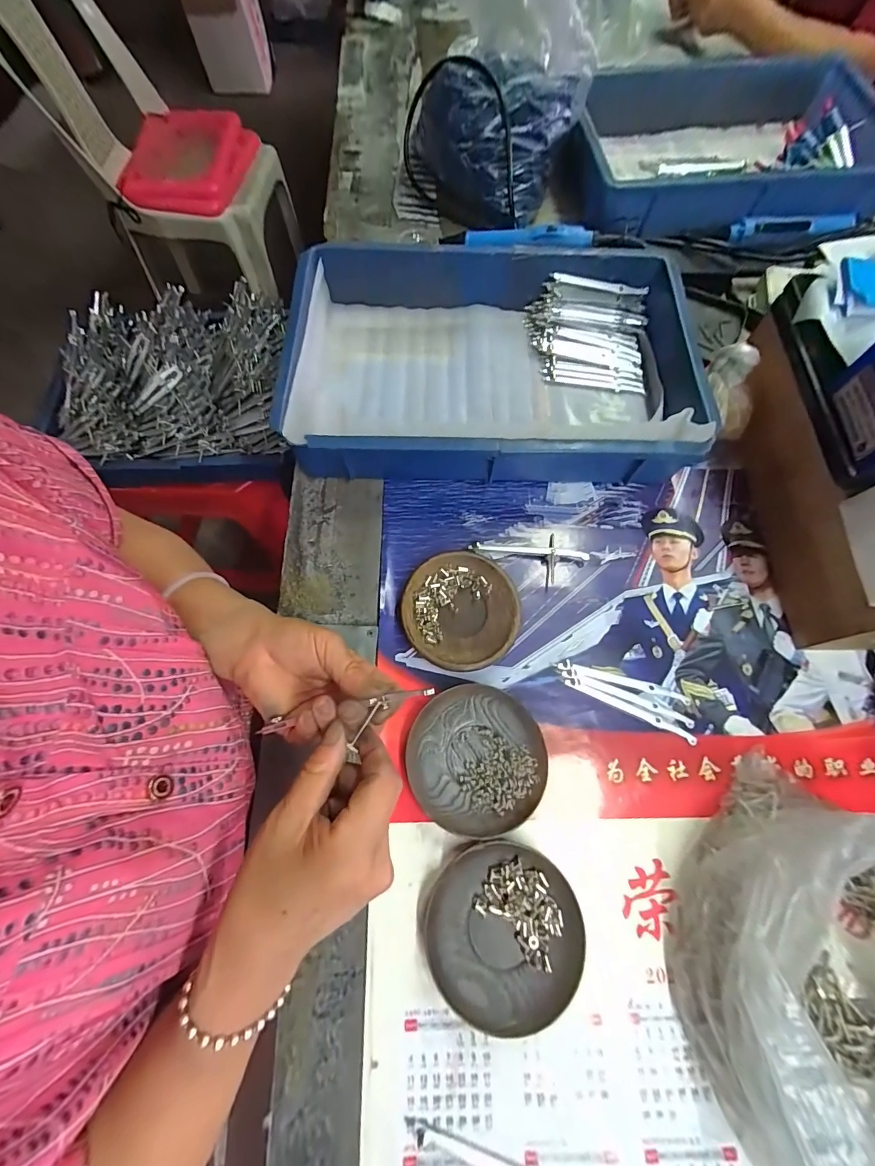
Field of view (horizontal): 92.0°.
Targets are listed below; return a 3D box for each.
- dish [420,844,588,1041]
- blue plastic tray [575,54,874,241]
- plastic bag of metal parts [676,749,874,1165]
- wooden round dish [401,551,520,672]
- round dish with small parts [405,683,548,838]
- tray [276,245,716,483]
[{"bbox_3d":[0.051,0.264,0.322,0.115,0.015,0.113,0,70,0],"label":"dish"},{"bbox_3d":[0.411,-0.617,0.602,0.392,0.075,0.330,0,70,0],"label":"blue plastic tray"},{"bbox_3d":[0.266,0.272,0.275,0.215,0.104,0.201,-39,75,-13],"label":"plastic bag of metal parts"},{"bbox_3d":[0.022,0.026,0.409,0.106,0.018,0.112,0,70,0],"label":"wooden round dish"},{"bbox_3d":[0.033,0.150,0.365,0.114,0.013,0.115,0,70,0],"label":"round dish with small parts"},{"bbox_3d":[0.059,-0.243,0.475,0.427,0.080,0.278,1,70,0],"label":"tray"}]

